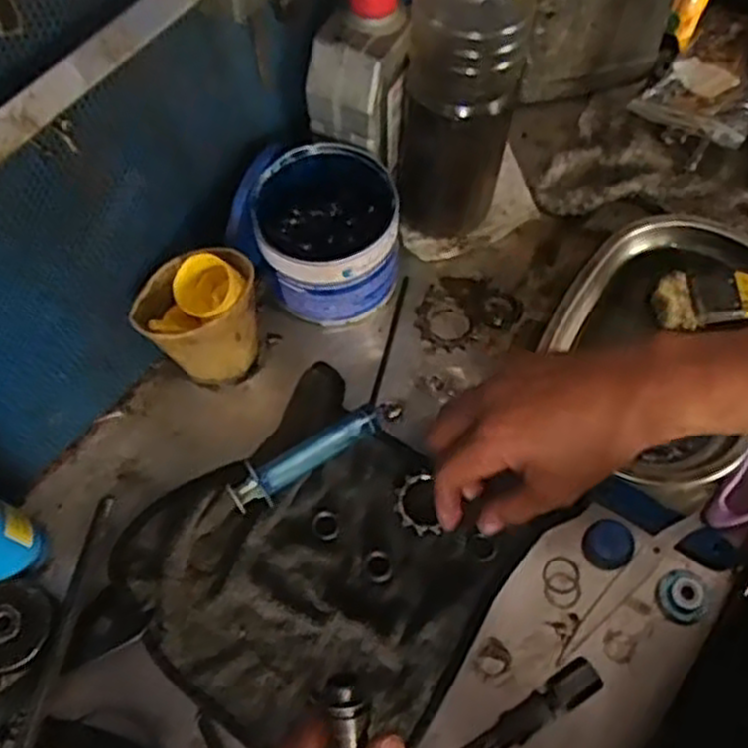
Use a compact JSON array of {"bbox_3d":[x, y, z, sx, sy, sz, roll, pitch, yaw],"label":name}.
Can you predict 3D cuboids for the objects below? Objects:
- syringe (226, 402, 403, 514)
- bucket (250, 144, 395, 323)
[{"bbox_3d":[-0.038,0.054,0.536,0.130,0.024,0.029,-27,65,-9],"label":"syringe"},{"bbox_3d":[-0.033,-0.101,0.574,0.098,0.096,0.111,-14,64,-3],"label":"bucket"}]

